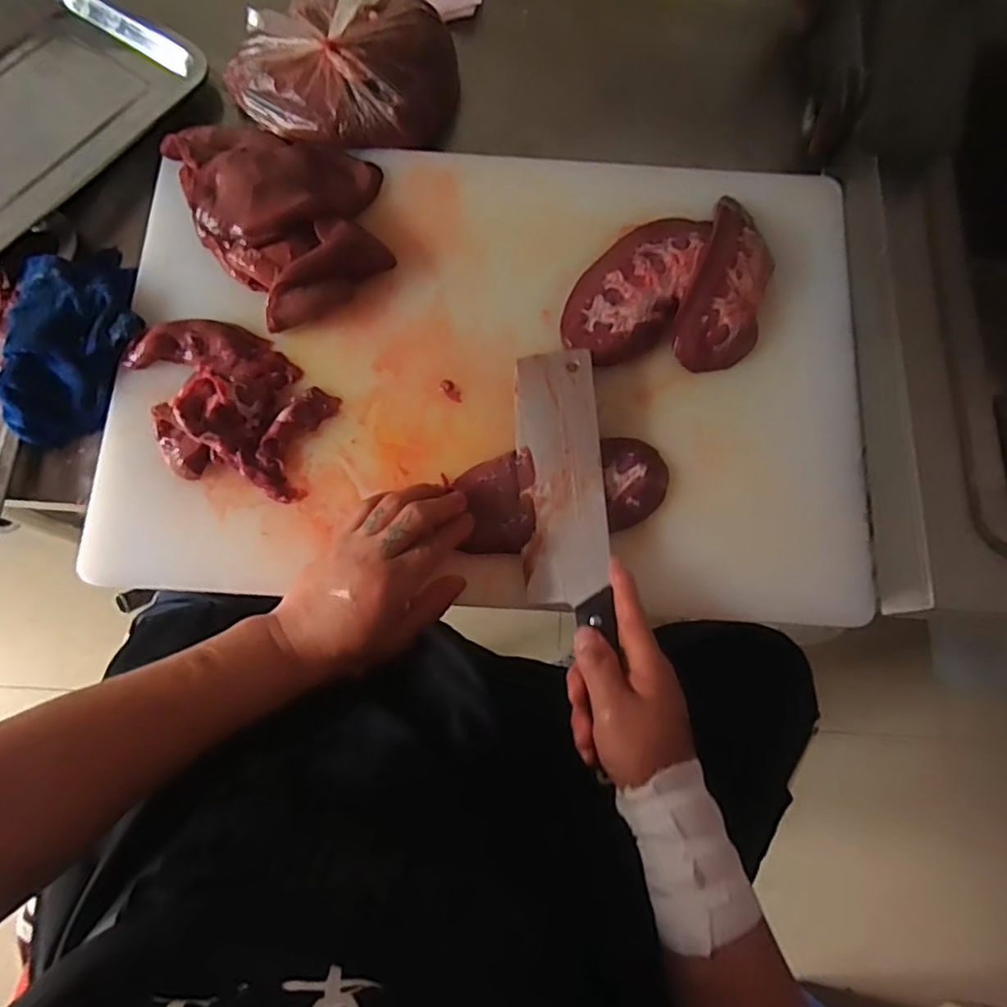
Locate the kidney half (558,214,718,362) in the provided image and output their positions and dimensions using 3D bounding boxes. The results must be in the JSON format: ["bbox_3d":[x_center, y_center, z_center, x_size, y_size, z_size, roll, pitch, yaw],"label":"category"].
[{"bbox_3d":[0.111,-0.183,0.522,0.080,0.015,0.152,30,76,4],"label":"kidney half"}]

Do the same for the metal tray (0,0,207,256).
[{"bbox_3d":[-0.438,-0.343,0.543,0.218,0.029,0.309,32,76,4],"label":"metal tray"}]

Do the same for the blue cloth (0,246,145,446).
[{"bbox_3d":[-0.336,-0.136,0.491,0.089,0.042,0.175,0,76,-2],"label":"blue cloth"}]

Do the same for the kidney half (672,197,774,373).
[{"bbox_3d":[0.186,-0.180,0.515,0.065,0.028,0.146,16,88,4],"label":"kidney half"}]

